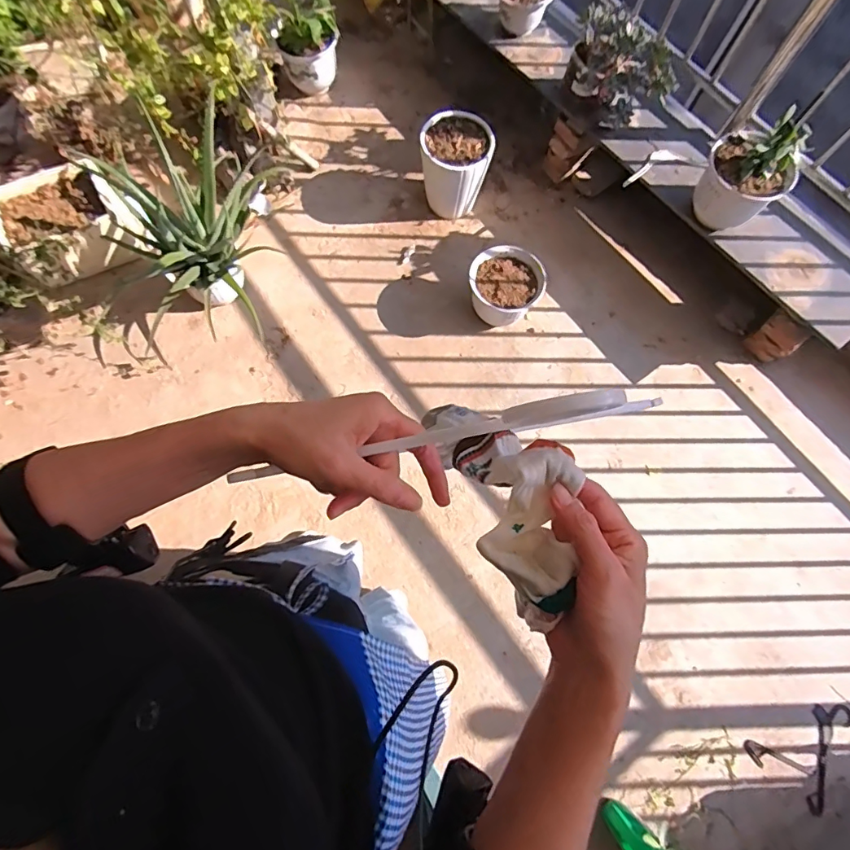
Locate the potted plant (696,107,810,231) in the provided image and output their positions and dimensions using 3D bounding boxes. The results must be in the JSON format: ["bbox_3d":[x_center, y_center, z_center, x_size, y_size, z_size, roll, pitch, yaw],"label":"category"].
[{"bbox_3d":[0.887,-0.694,1.306,0.224,0.245,0.212,40,76,9],"label":"potted plant"}]

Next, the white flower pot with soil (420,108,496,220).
[{"bbox_3d":[0.103,-0.901,1.653,0.226,0.264,0.258,-1,74,-2],"label":"white flower pot with soil"}]

